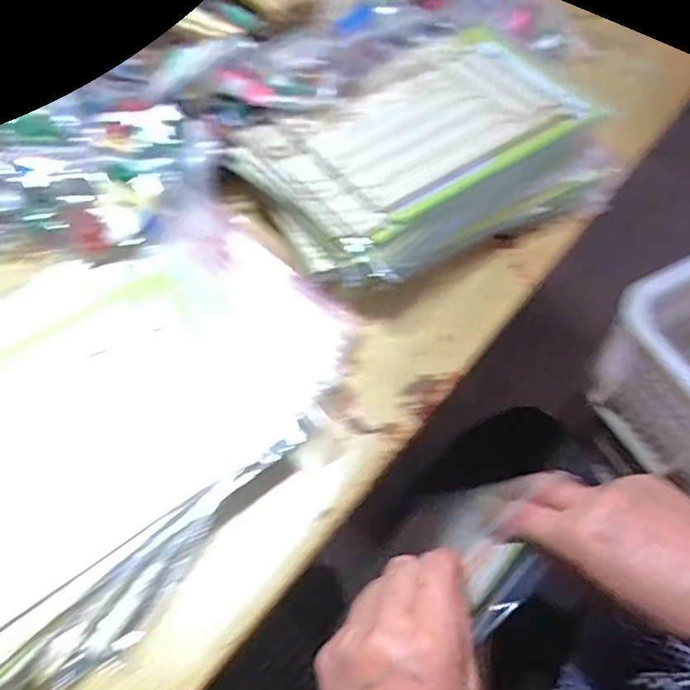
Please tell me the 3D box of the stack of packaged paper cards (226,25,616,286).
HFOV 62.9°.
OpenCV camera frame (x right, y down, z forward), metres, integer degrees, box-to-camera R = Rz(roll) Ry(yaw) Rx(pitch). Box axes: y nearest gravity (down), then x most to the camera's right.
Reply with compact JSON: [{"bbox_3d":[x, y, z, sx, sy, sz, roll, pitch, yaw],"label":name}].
[{"bbox_3d":[0.067,-0.145,0.426,0.270,0.054,0.176,-27,64,-19],"label":"stack of packaged paper cards"}]

